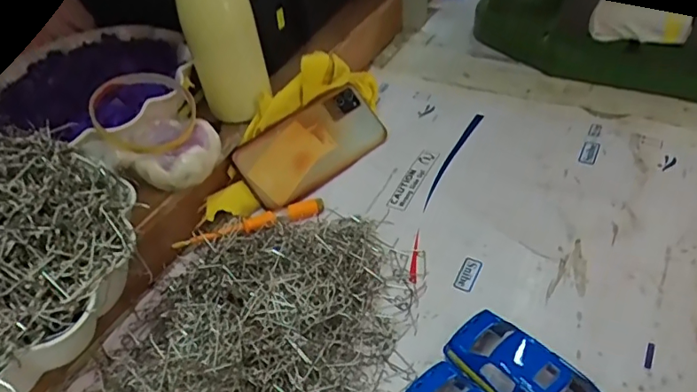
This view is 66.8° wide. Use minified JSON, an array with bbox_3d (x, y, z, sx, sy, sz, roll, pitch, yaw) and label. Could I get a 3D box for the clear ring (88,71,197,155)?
[{"bbox_3d":[-0.180,-0.074,0.466,0.086,0.010,0.083,8,64,-17],"label":"clear ring"}]

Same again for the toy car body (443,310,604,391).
[{"bbox_3d":[0.124,0.128,0.344,0.054,0.037,0.126,-33,48,-25],"label":"toy car body"}]

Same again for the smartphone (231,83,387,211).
[{"bbox_3d":[-0.035,-0.054,0.548,0.165,0.013,0.075,-33,82,-25],"label":"smartphone"}]

